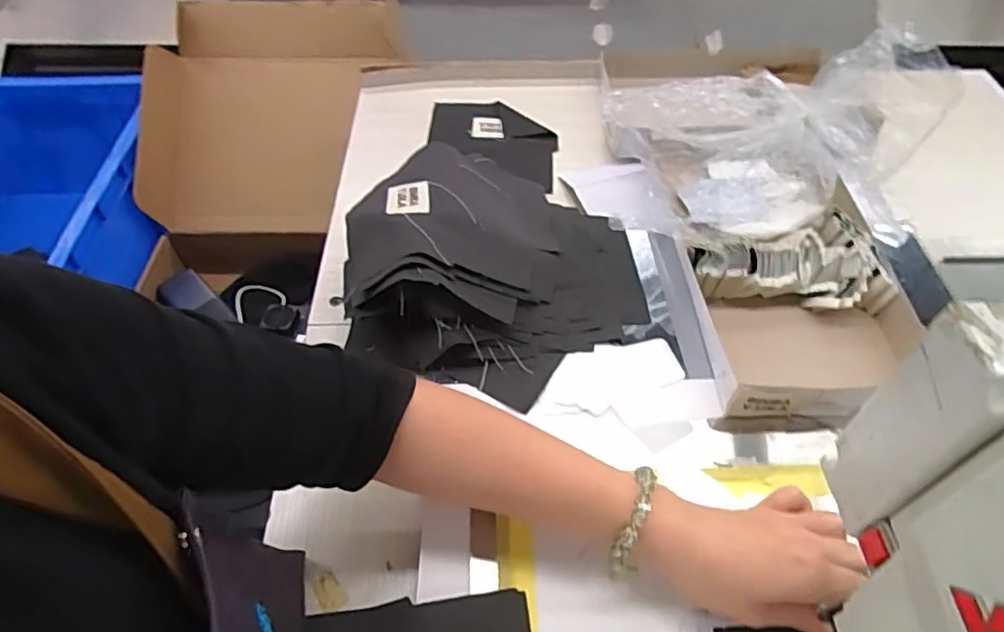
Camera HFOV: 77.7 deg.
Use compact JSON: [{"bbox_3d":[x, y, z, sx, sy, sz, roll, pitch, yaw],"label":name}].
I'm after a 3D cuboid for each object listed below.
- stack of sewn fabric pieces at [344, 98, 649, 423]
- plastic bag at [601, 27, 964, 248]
[{"bbox_3d":[0.014,-0.121,0.588,0.256,0.075,0.407,9,53,7],"label":"stack of sewn fabric pieces"},{"bbox_3d":[0.240,-0.172,0.596,0.263,0.135,0.202,-12,54,-9],"label":"plastic bag"}]

